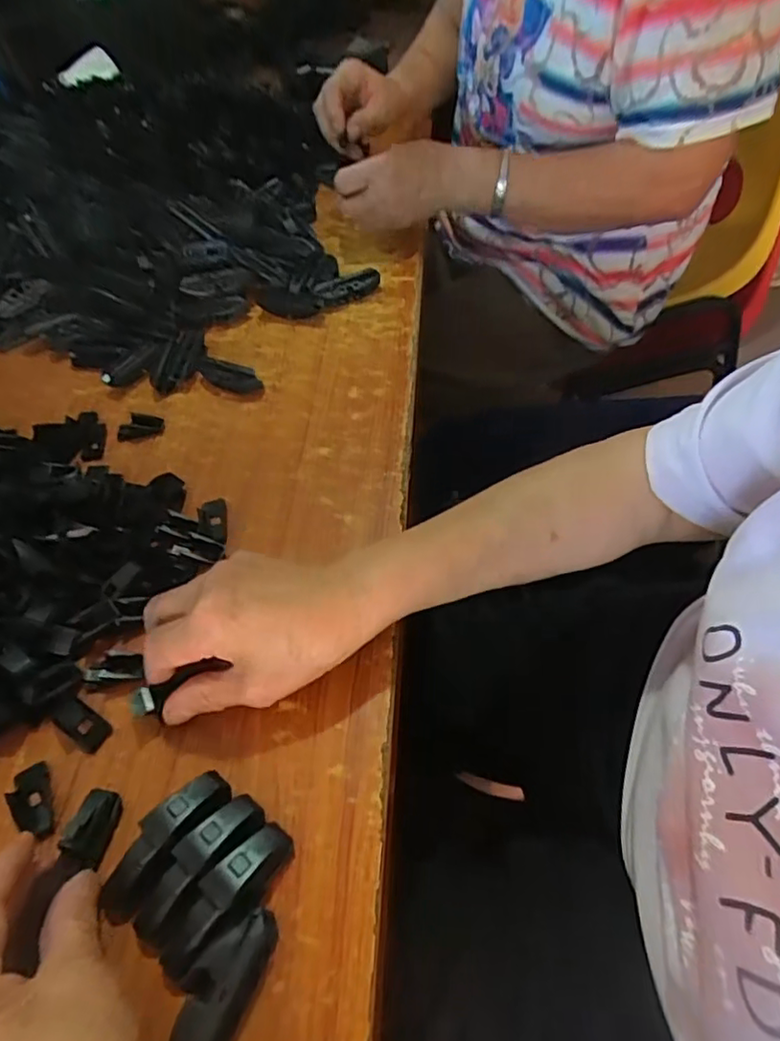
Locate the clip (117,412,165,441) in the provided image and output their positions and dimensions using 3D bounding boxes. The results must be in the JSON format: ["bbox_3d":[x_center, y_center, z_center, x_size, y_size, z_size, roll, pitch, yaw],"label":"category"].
[{"bbox_3d":[-0.218,-0.082,0.532,0.041,0.012,0.027,0,51,8],"label":"clip"}]

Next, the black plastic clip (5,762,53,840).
[{"bbox_3d":[-0.197,0.153,0.336,0.019,0.006,0.044,-26,52,-12],"label":"black plastic clip"}]

